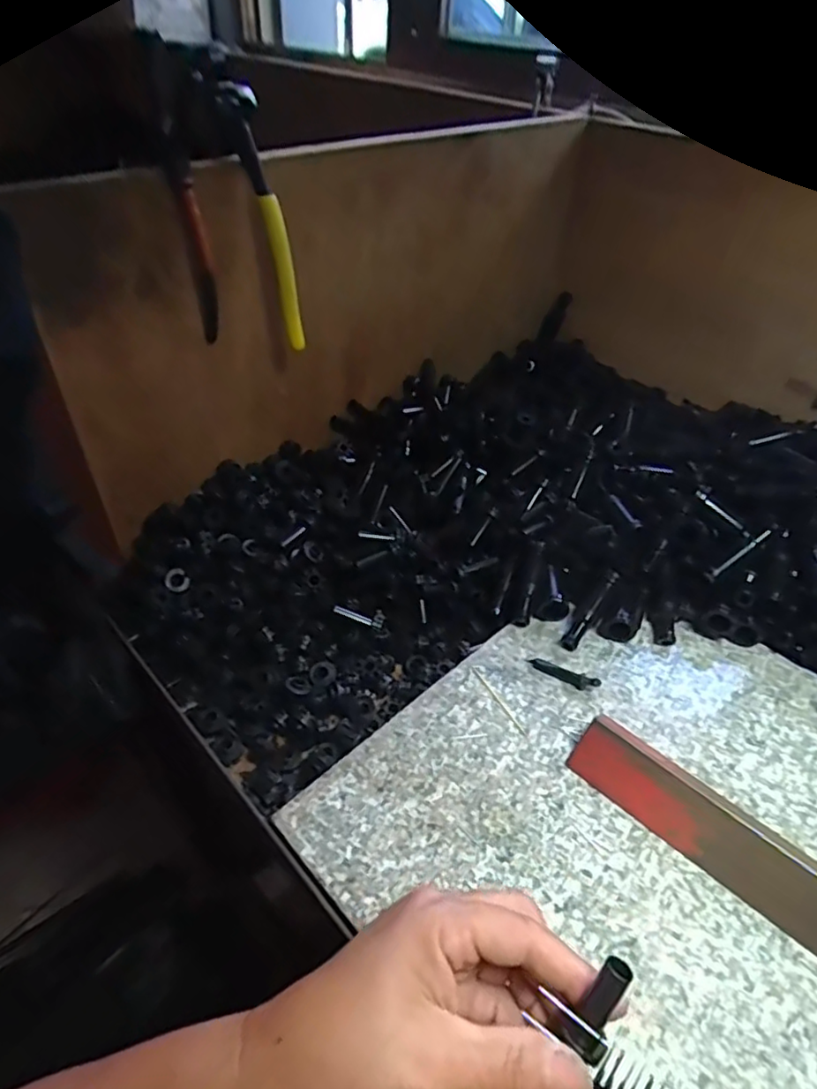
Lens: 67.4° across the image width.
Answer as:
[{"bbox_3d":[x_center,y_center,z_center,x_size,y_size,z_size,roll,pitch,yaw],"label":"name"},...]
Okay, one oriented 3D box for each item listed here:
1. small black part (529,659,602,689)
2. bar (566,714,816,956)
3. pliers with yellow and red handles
[{"bbox_3d":[0.111,0.091,0.435,0.049,0.009,0.010,19,45,17],"label":"small black part"},{"bbox_3d":[0.207,0.185,0.327,0.255,0.024,0.033,33,50,29],"label":"bar"},{"bbox_3d":[-0.116,-0.213,0.401,0.068,0.171,0.024,-30,45,-27],"label":"pliers with yellow and red handles"}]

